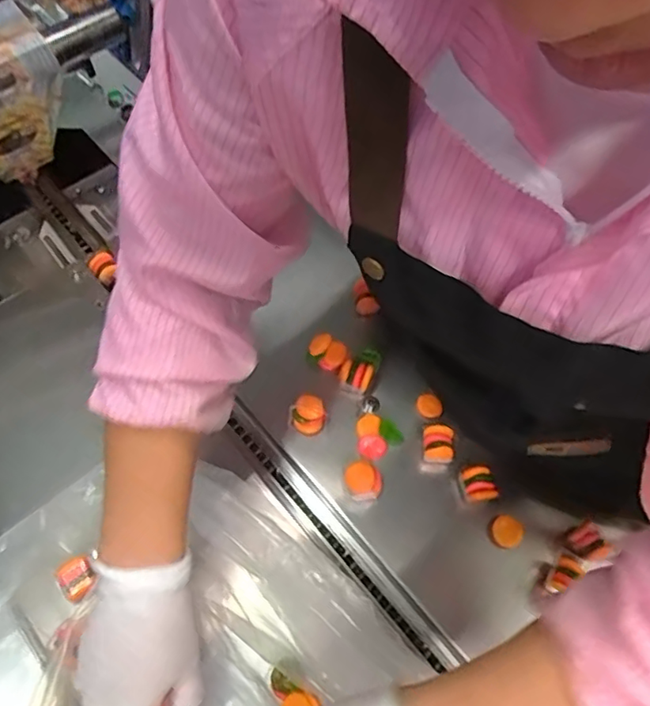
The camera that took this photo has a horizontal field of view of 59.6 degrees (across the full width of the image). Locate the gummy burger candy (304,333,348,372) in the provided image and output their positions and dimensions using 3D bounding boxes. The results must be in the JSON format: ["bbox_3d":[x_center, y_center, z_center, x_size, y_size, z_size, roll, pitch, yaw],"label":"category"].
[{"bbox_3d":[0.001,-0.001,0.612,0.041,0.035,0.027,23,65,8],"label":"gummy burger candy"}]

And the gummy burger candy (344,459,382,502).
[{"bbox_3d":[0.035,0.125,0.546,0.032,0.033,0.036,-36,71,-19],"label":"gummy burger candy"}]

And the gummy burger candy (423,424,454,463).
[{"bbox_3d":[0.112,0.089,0.563,0.028,0.021,0.035,5,64,0],"label":"gummy burger candy"}]

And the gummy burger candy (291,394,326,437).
[{"bbox_3d":[-0.017,0.064,0.573,0.032,0.037,0.033,1,64,-3],"label":"gummy burger candy"}]

